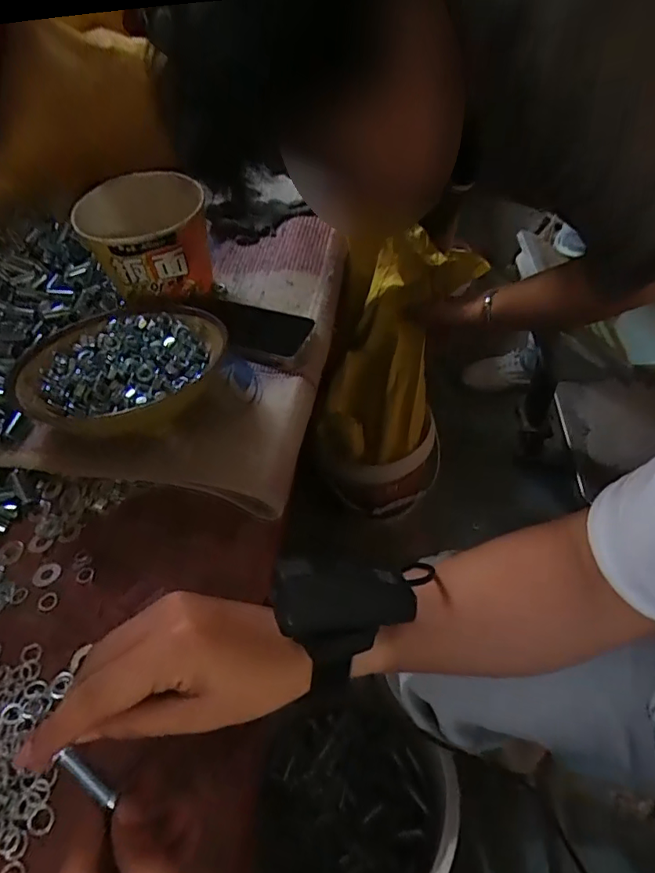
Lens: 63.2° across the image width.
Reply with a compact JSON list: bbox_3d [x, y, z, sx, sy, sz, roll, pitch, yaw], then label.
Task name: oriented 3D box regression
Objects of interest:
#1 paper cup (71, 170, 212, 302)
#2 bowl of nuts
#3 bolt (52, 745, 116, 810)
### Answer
[{"bbox_3d":[-0.199,-0.225,0.620,0.118,0.105,0.122,-3,50,4],"label":"paper cup"},{"bbox_3d":[-0.190,-0.062,0.518,0.190,0.058,0.160,-16,51,-7],"label":"bowl of nuts"},{"bbox_3d":[-0.104,0.151,0.234,0.006,0.033,0.004,-44,14,-26],"label":"bolt"}]

